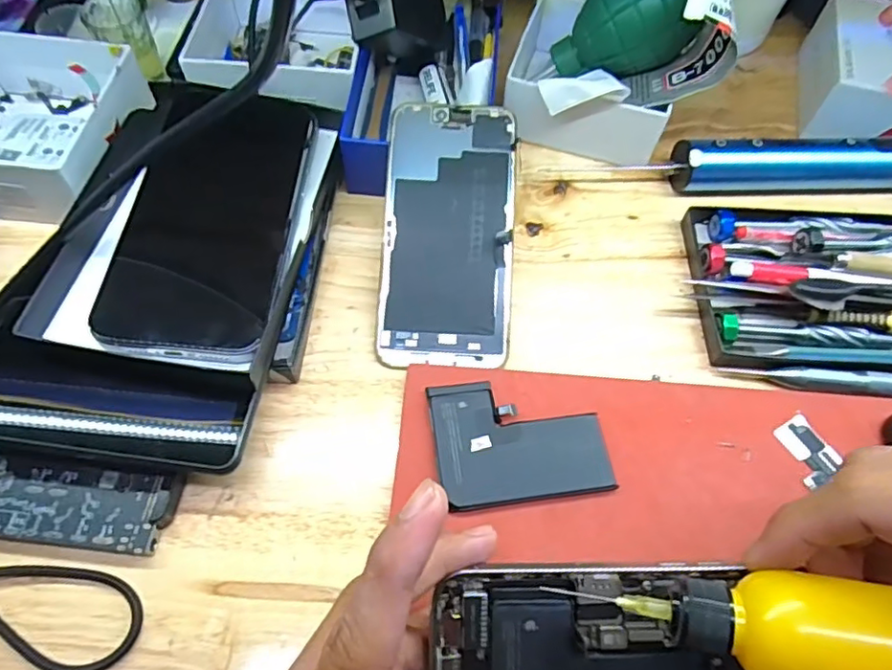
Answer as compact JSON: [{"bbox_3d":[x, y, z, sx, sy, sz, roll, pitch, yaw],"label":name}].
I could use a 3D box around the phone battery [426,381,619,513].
[{"bbox_3d":[0.033,0.046,0.267,0.076,0.005,0.057,-6,61,-6],"label":"phone battery"}]

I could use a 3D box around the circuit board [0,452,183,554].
[{"bbox_3d":[-0.168,0.070,0.251,0.100,0.007,0.034,7,60,1],"label":"circuit board"}]

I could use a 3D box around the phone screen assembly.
[{"bbox_3d":[0.001,-0.054,0.306,0.067,0.006,0.139,3,81,-2],"label":"phone screen assembly"}]

